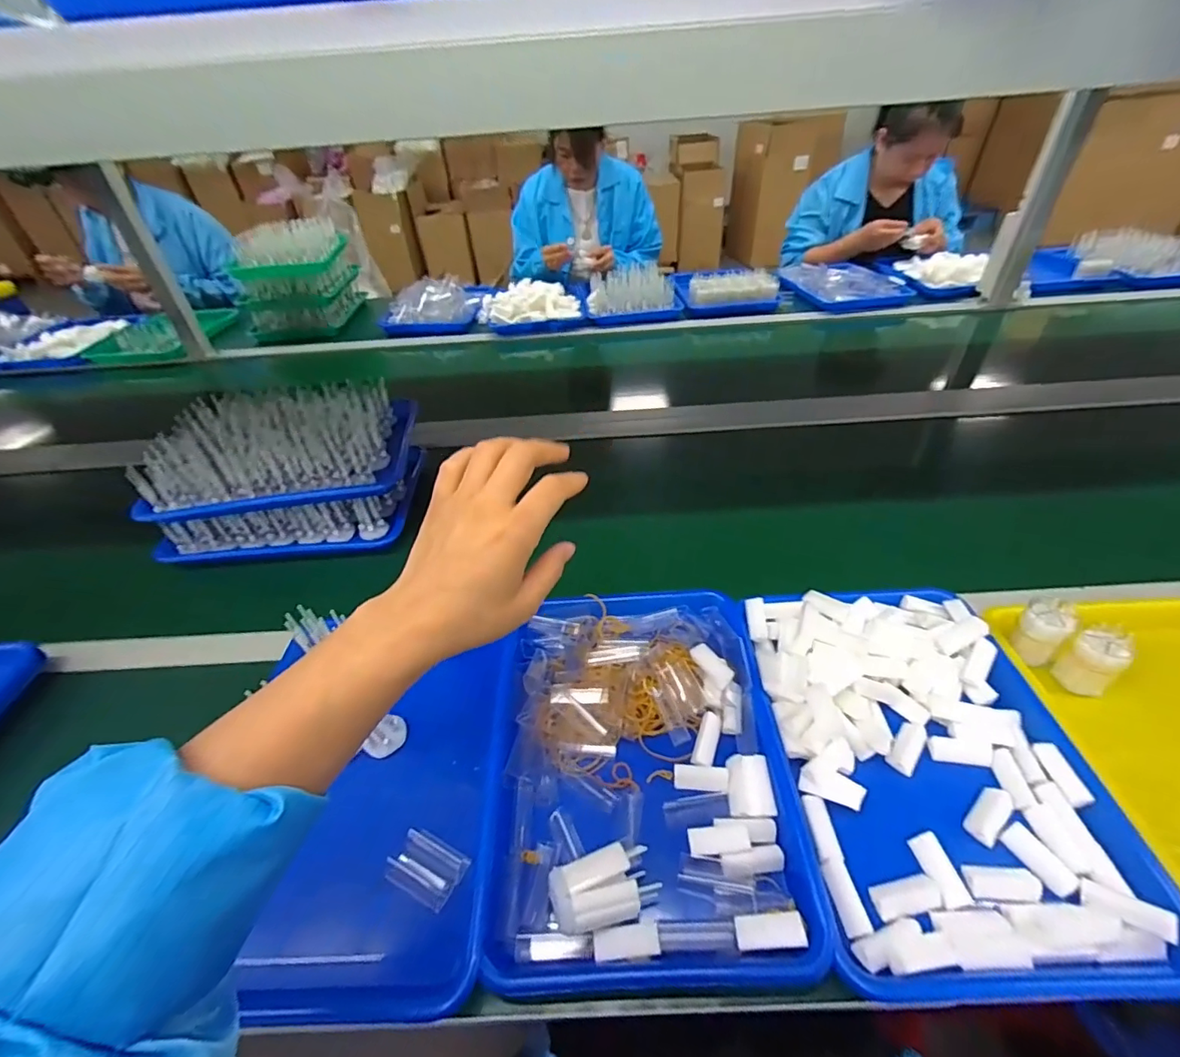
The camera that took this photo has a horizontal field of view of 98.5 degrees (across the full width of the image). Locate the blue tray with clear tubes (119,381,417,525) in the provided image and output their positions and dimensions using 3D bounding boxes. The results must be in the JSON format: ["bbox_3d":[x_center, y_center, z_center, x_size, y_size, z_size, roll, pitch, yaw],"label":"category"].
[{"bbox_3d":[-0.424,-0.123,0.723,0.317,0.075,0.221,-9,42,-6],"label":"blue tray with clear tubes"}]

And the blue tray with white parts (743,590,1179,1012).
[{"bbox_3d":[0.283,0.182,0.433,0.234,0.035,0.320,-1,42,2],"label":"blue tray with white parts"}]

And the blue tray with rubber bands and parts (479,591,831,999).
[{"bbox_3d":[0.041,0.185,0.451,0.240,0.035,0.335,-2,41,2],"label":"blue tray with rubber bands and parts"}]

